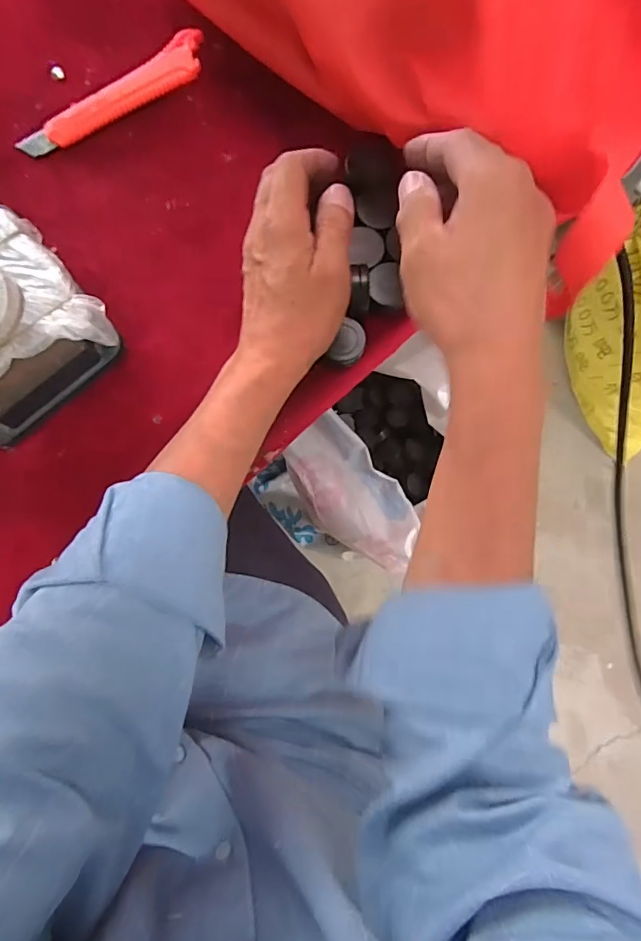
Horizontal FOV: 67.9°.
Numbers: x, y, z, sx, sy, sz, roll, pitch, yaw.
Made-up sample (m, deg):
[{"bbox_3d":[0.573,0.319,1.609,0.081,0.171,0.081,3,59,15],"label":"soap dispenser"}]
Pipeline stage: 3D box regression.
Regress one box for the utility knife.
[{"bbox_3d":[-0.153,-0.277,0.357,0.153,0.015,0.028,-32,84,-4],"label":"utility knife"}]

